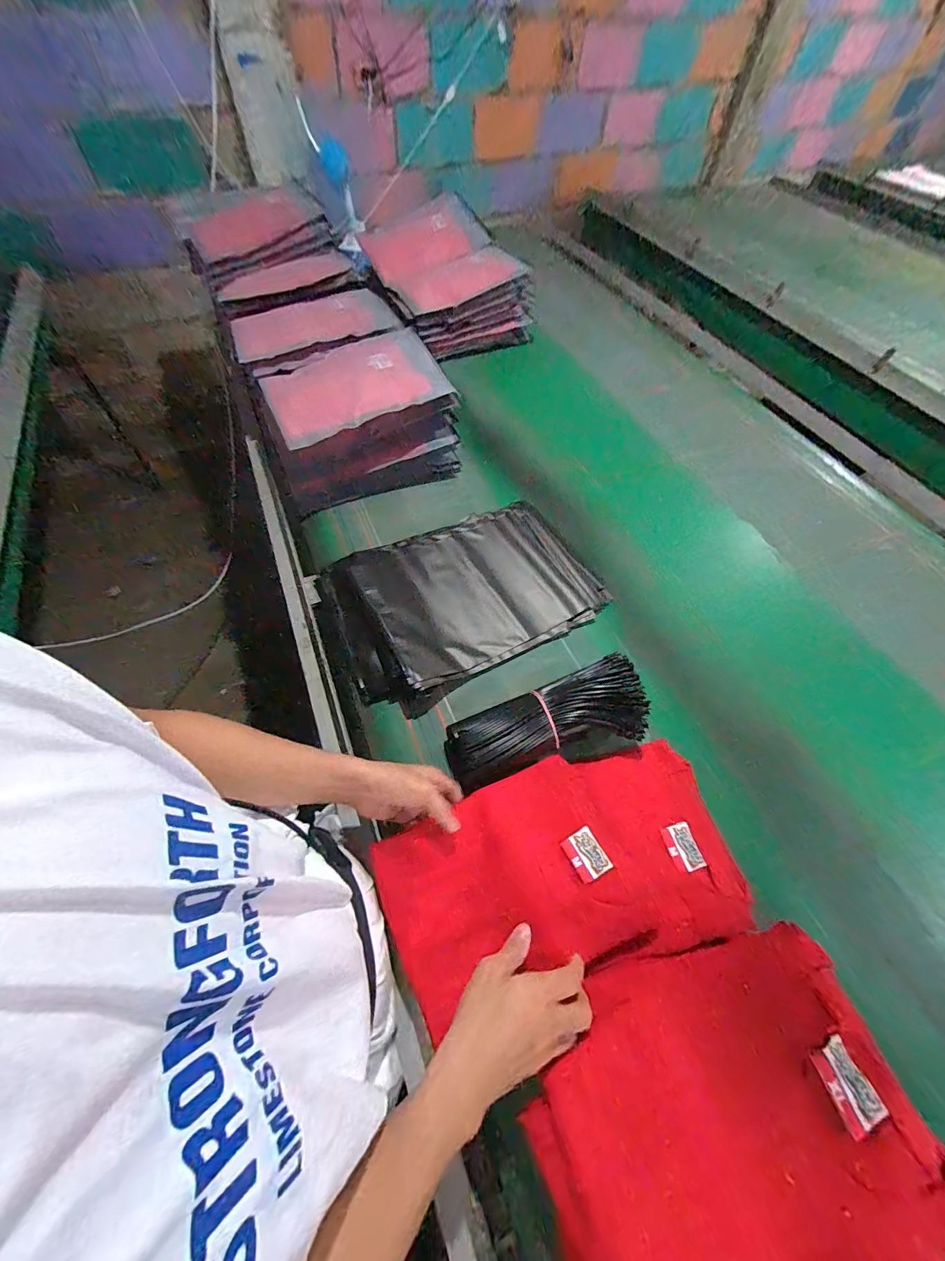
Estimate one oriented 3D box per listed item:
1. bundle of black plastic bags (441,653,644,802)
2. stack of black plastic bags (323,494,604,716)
[{"bbox_3d":[0.100,0.126,0.559,0.268,0.057,0.102,-18,61,-13],"label":"bundle of black plastic bags"},{"bbox_3d":[-0.006,-0.070,0.731,0.462,0.061,0.322,-23,62,-16],"label":"stack of black plastic bags"}]

